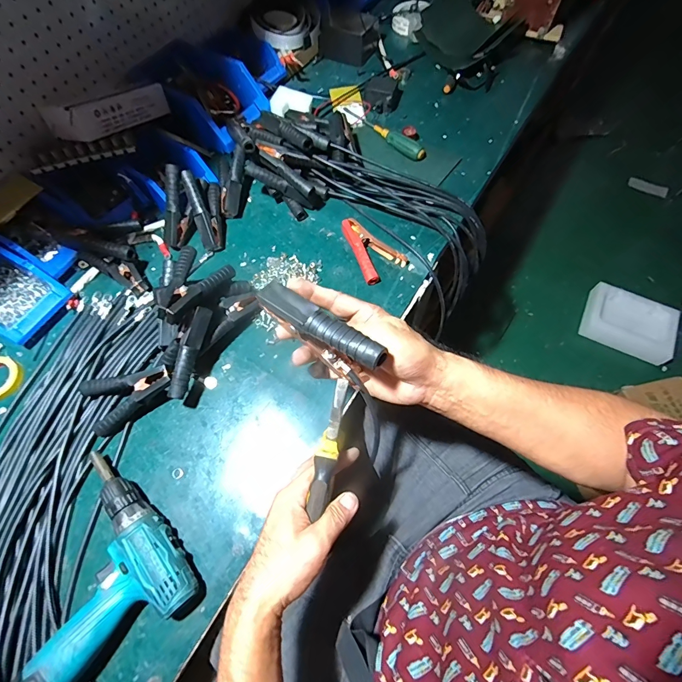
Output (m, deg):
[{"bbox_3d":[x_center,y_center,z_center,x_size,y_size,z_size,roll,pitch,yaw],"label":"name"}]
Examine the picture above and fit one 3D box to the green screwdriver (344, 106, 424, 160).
[{"bbox_3d":[0.091,-0.459,0.801,0.031,0.024,0.226,-39,71,-16],"label":"green screwdriver"}]

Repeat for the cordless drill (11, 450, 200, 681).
[{"bbox_3d":[-0.318,0.275,0.459,0.191,0.058,0.233,-36,70,-15],"label":"cordless drill"}]

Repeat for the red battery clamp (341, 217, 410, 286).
[{"bbox_3d":[0.050,-0.173,0.671,0.085,0.022,0.132,-32,69,-14],"label":"red battery clamp"}]

